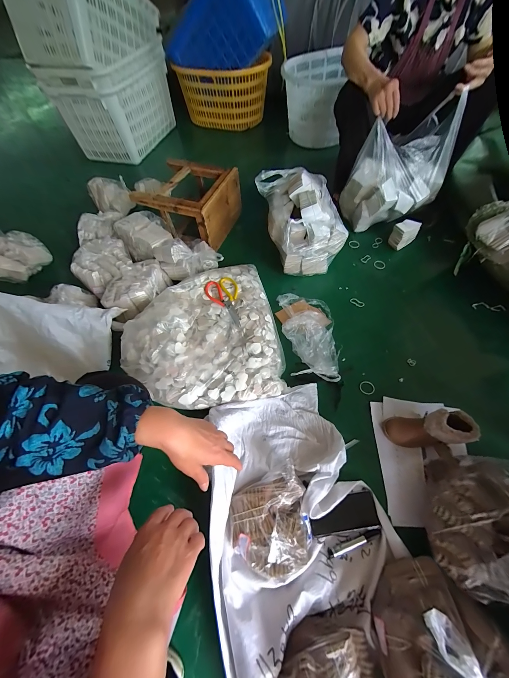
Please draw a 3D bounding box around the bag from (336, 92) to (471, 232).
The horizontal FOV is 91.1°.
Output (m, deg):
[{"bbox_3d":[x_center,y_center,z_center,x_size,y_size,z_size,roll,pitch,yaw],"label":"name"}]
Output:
[{"bbox_3d":[0.573,-0.648,0.999,0.349,0.352,0.216,-26,64,-11],"label":"bag"}]

